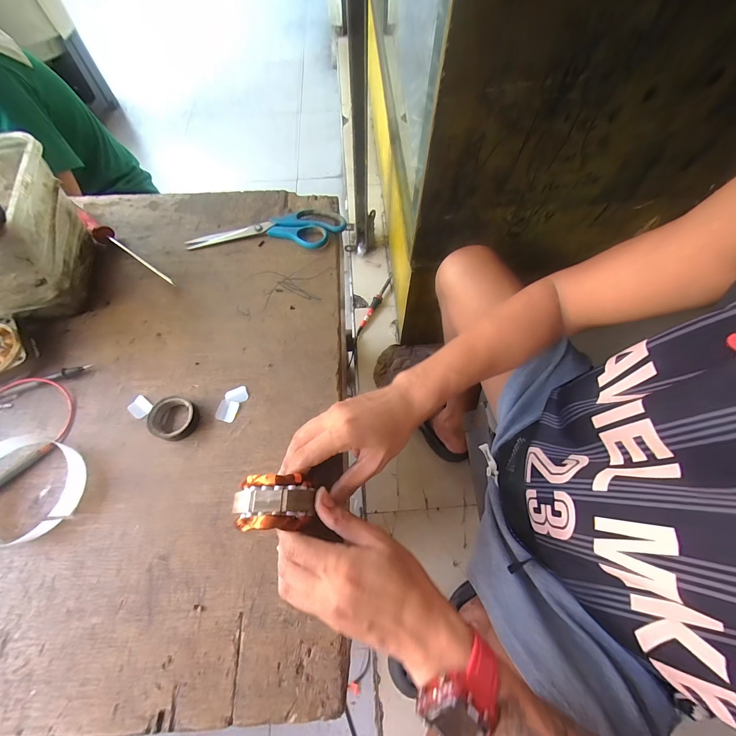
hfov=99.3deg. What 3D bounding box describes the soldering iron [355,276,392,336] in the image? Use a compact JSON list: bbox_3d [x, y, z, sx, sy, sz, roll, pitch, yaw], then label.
[{"bbox_3d":[0.024,-0.205,0.988,0.024,0.022,0.247,24,67,11],"label":"soldering iron"}]

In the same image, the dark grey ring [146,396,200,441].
[{"bbox_3d":[-0.213,0.055,0.345,0.047,0.017,0.047,0,64,0],"label":"dark grey ring"}]

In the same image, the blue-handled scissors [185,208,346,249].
[{"bbox_3d":[-0.151,-0.213,0.473,0.227,0.016,0.077,1,64,0],"label":"blue-handled scissors"}]

